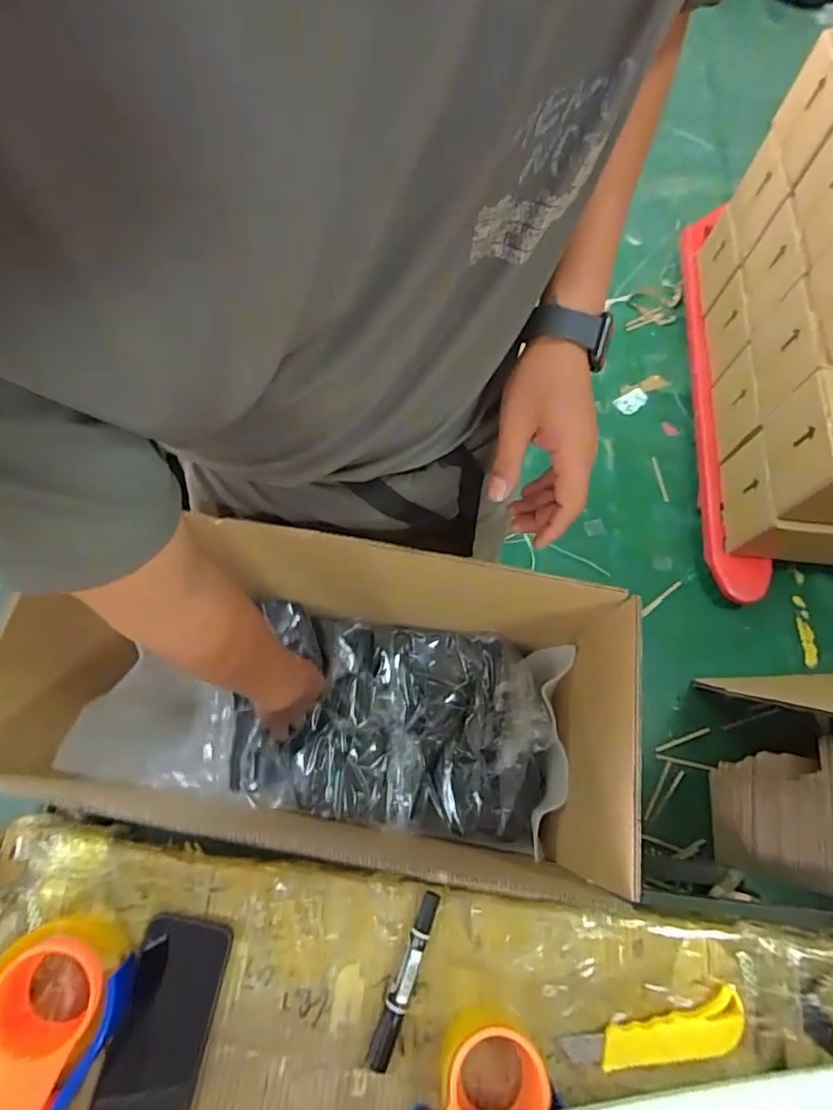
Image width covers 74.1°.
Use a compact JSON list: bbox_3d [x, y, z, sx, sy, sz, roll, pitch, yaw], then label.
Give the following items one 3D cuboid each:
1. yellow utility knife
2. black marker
[{"bbox_3d":[0.212,0.428,0.488,0.159,0.018,0.037,-15,71,-4],"label":"yellow utility knife"},{"bbox_3d":[-0.011,0.386,0.505,0.020,0.020,0.143,20,72,8],"label":"black marker"}]

